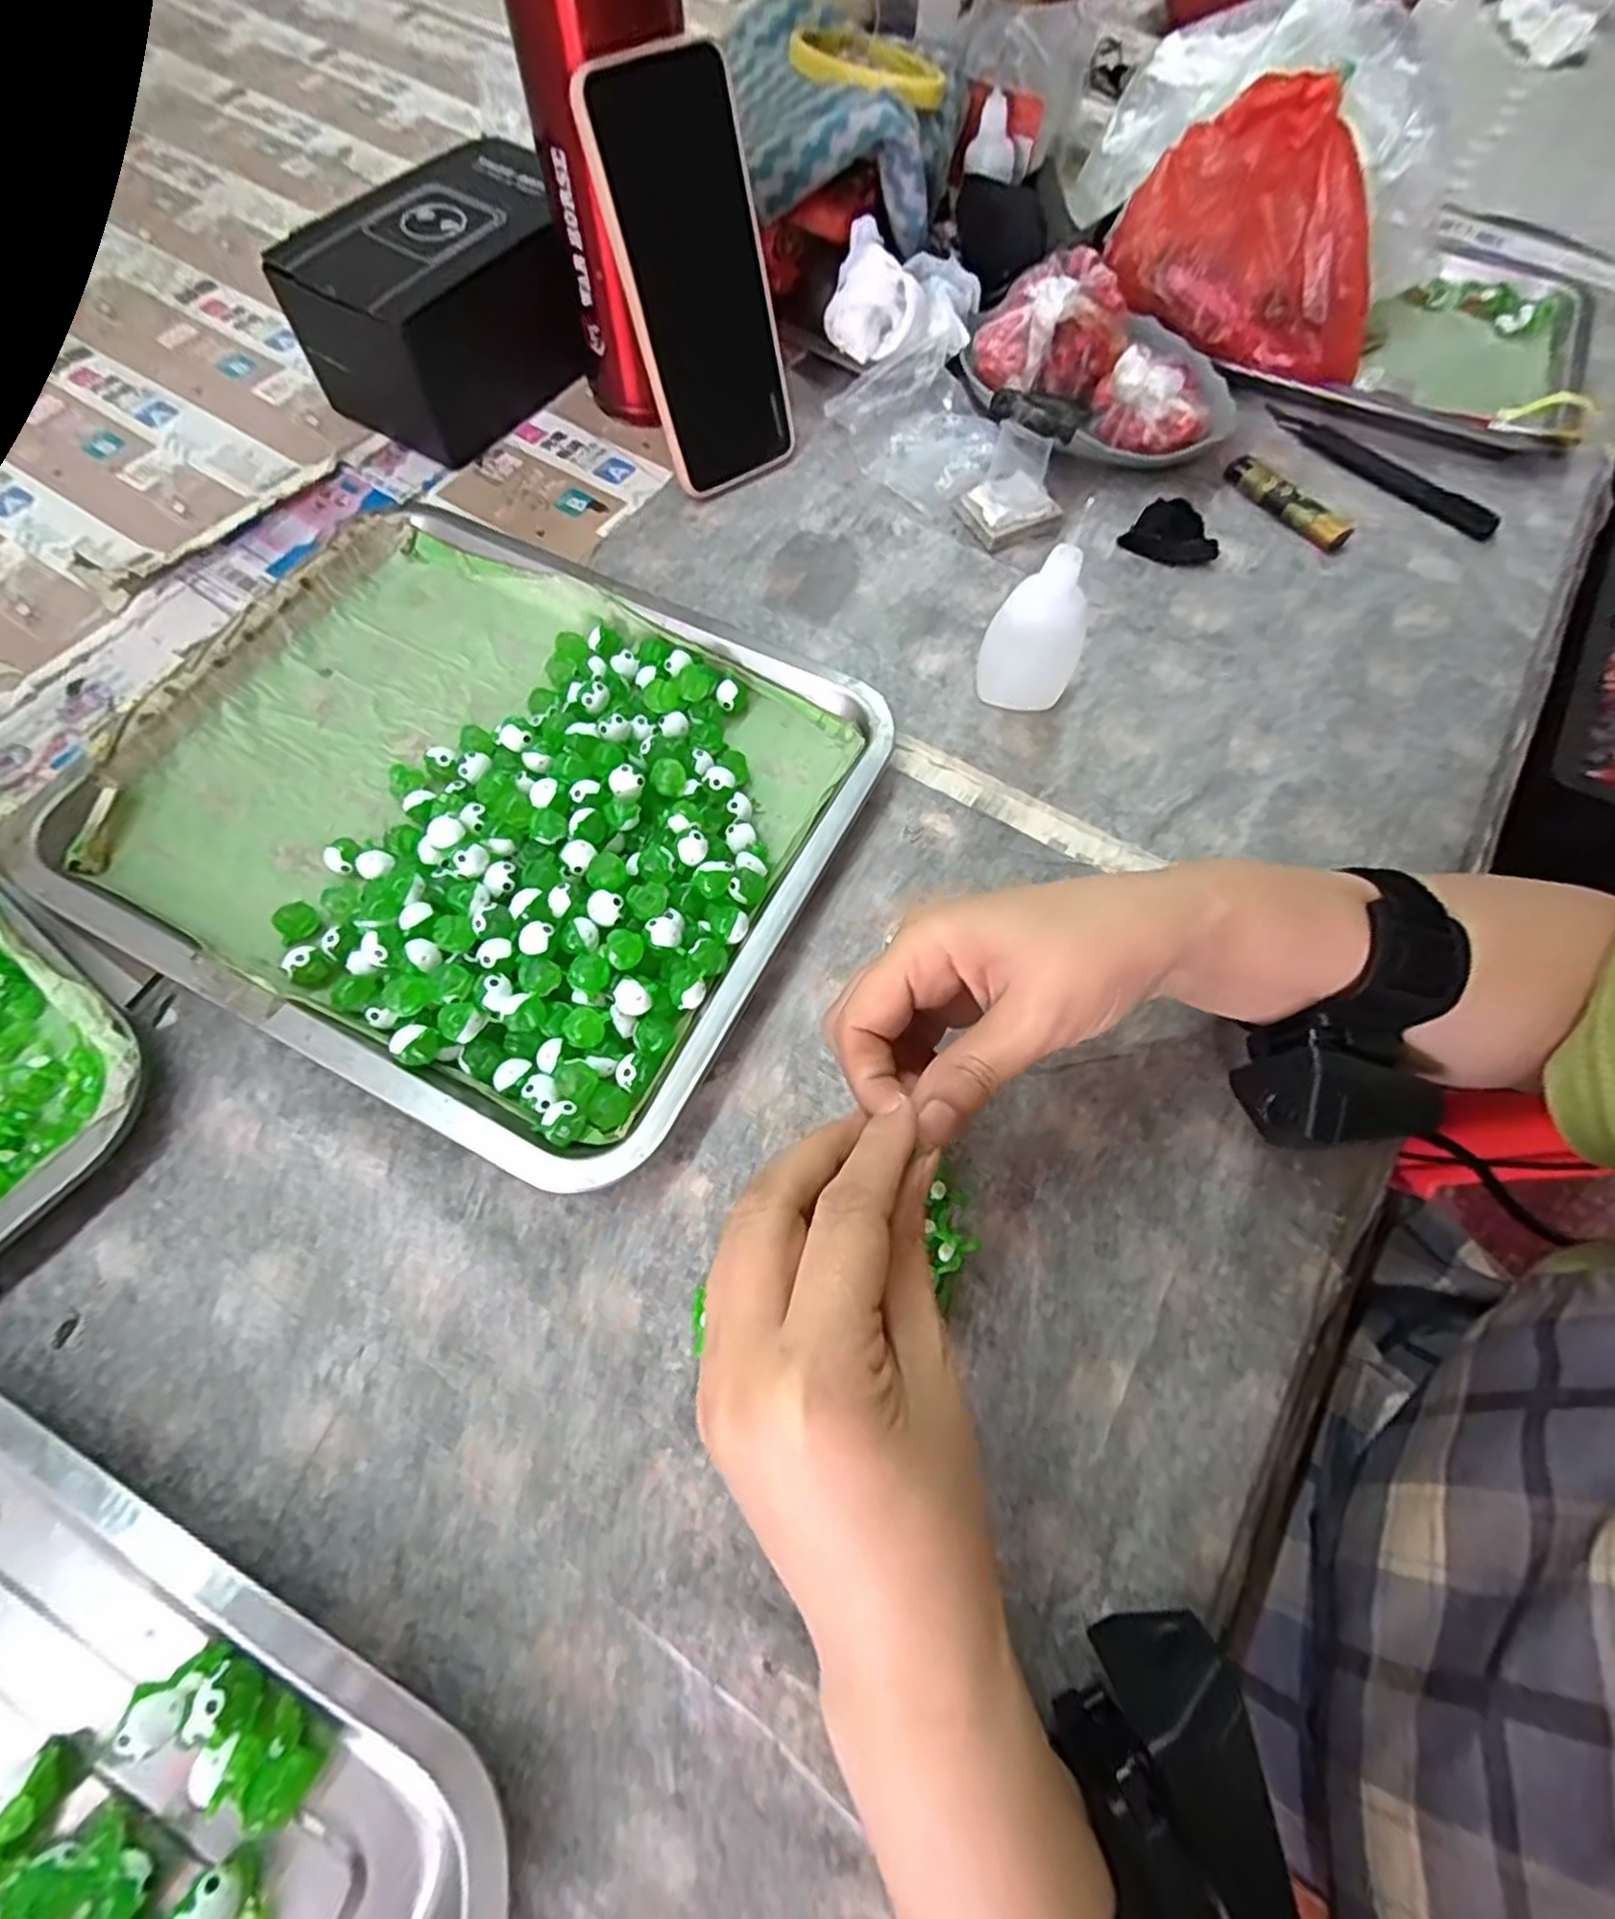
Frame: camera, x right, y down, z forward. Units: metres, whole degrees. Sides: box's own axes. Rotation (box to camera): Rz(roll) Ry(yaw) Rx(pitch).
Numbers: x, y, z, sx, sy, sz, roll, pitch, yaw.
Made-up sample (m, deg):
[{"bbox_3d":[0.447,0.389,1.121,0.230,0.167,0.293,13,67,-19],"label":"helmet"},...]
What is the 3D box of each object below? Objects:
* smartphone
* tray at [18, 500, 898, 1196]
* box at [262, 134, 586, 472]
[{"bbox_3d":[-0.054,-0.337,0.374,0.075,0.160,0.013,-33,50,-15],"label":"smartphone"},{"bbox_3d":[-0.142,-0.076,0.329,0.299,0.027,0.259,26,69,9],"label":"tray"},{"bbox_3d":[-0.199,-0.383,0.433,0.104,0.076,0.166,34,70,12],"label":"box"}]

